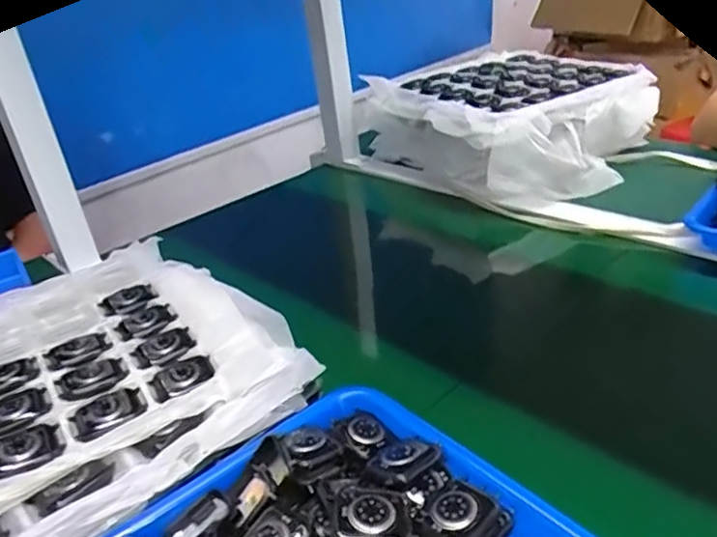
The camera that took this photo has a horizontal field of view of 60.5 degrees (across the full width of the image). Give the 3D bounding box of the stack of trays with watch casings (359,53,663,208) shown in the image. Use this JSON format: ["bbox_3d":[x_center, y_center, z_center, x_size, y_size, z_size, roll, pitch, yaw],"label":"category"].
[{"bbox_3d":[0.225,-0.216,0.917,0.318,0.126,0.356,-24,33,-25],"label":"stack of trays with watch casings"}]

